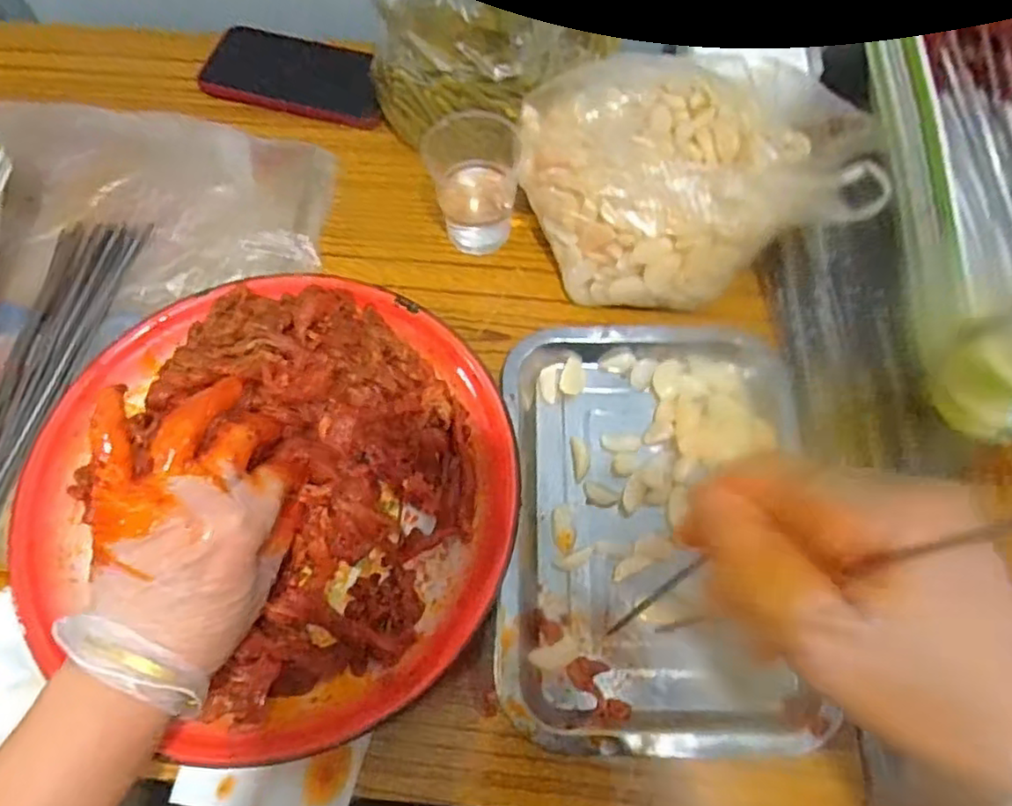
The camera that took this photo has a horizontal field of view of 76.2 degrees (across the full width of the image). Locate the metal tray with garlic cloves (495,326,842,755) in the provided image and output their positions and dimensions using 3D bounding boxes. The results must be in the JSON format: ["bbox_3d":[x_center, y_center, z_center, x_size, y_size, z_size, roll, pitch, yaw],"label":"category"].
[{"bbox_3d":[0.090,0.069,0.391,0.177,0.030,0.250,2,66,0],"label":"metal tray with garlic cloves"}]

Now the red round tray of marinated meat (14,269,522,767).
[{"bbox_3d":[-0.136,0.038,0.381,0.290,0.072,0.267,0,66,-1],"label":"red round tray of marinated meat"}]

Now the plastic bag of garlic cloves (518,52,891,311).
[{"bbox_3d":[0.118,-0.157,0.440,0.210,0.100,0.170,-7,66,-4],"label":"plastic bag of garlic cloves"}]

